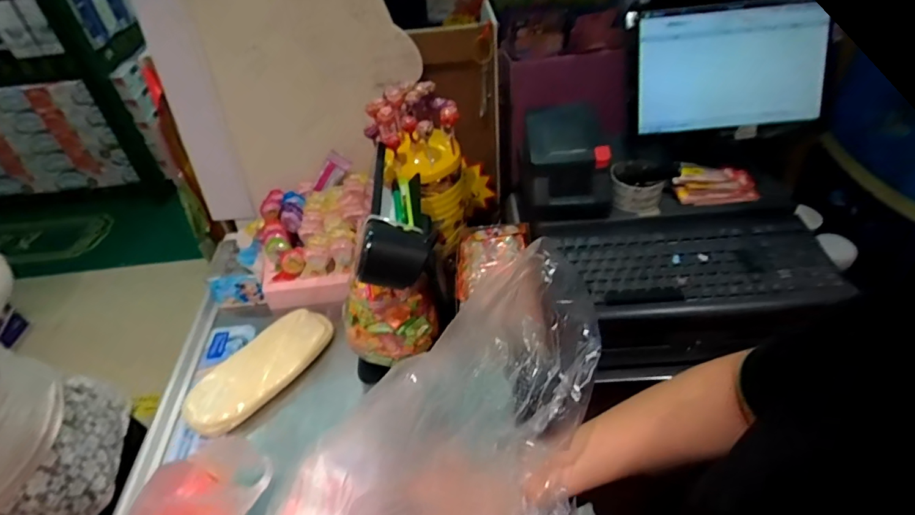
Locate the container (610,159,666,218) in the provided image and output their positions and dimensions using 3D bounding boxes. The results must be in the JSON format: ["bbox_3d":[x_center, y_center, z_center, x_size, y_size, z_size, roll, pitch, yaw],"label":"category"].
[{"bbox_3d":[0.280,-0.113,0.770,0.081,0.053,0.084,7,43,13],"label":"container"}]

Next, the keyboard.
[{"bbox_3d":[0.330,0.003,0.708,0.371,0.040,0.167,-3,42,2],"label":"keyboard"}]

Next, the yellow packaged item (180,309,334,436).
[{"bbox_3d":[-0.306,0.170,0.763,0.097,0.026,0.236,25,50,29],"label":"yellow packaged item"}]

